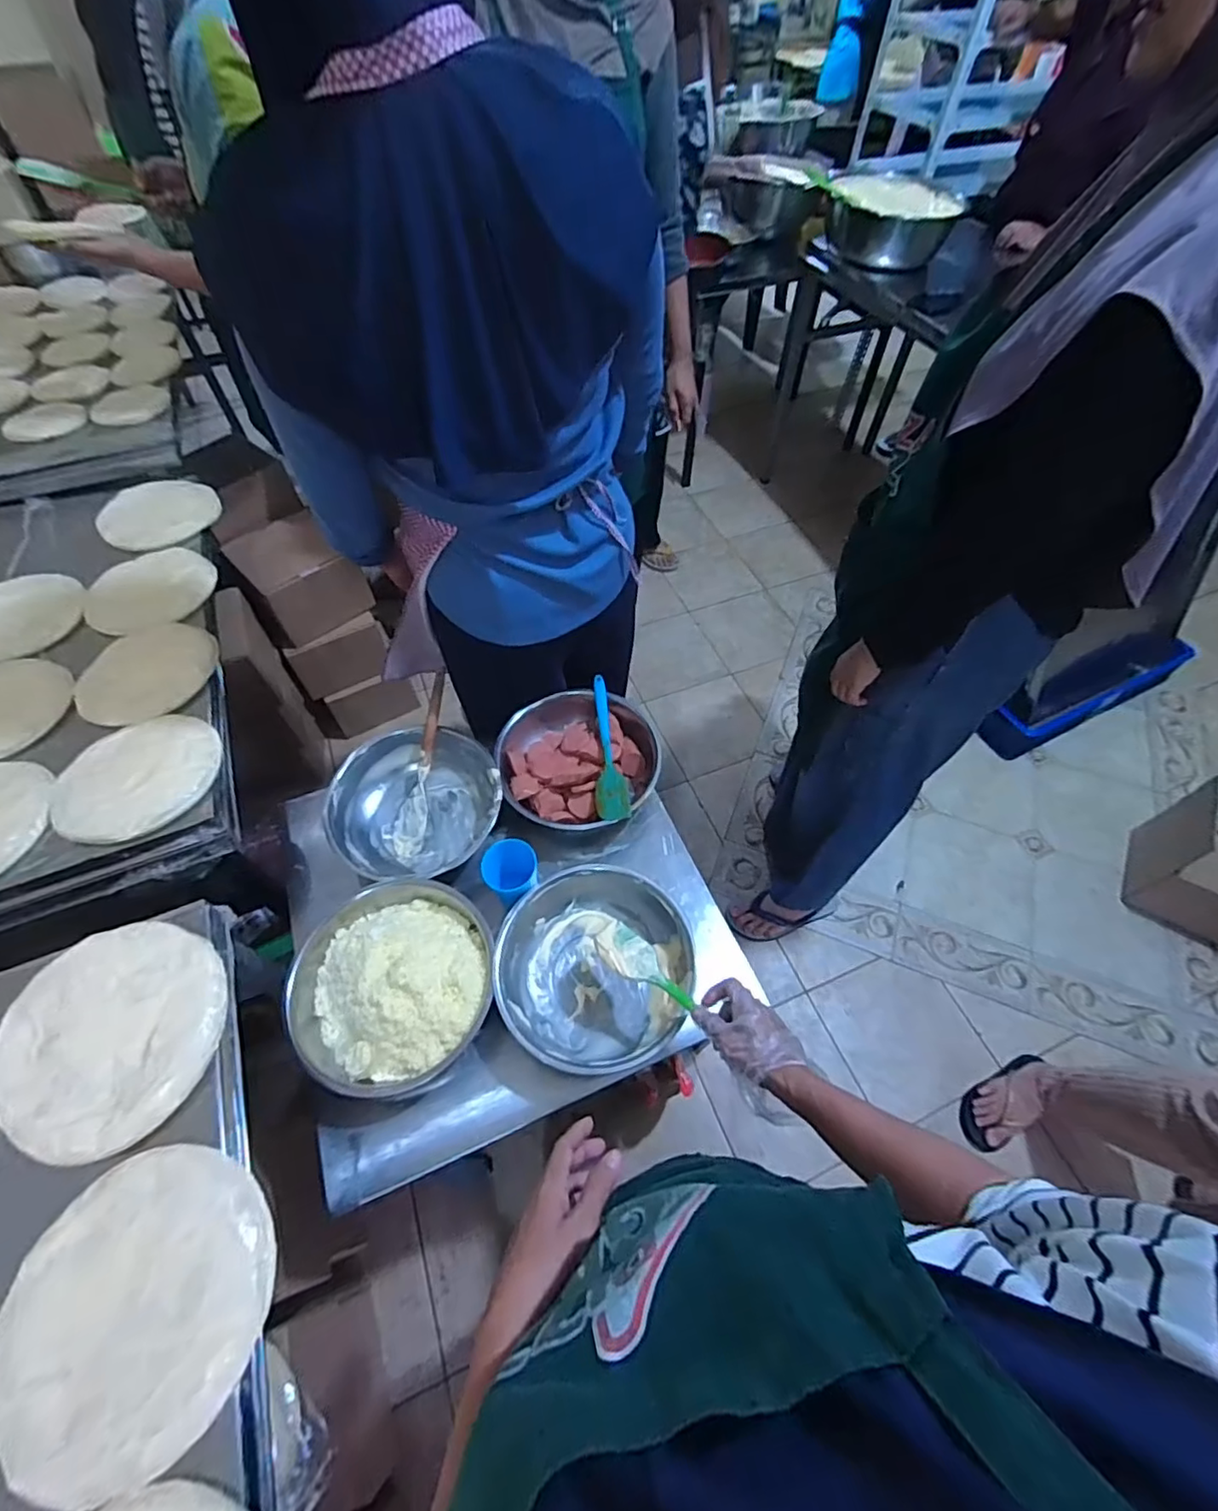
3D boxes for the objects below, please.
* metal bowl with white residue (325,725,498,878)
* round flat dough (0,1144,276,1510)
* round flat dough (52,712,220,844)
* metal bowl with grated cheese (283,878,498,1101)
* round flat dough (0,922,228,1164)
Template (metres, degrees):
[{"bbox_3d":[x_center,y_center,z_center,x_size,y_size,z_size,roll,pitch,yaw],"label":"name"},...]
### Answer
[{"bbox_3d":[-0.308,0.068,0.959,0.259,0.124,0.221,-9,57,-7],"label":"metal bowl with white residue"},{"bbox_3d":[-0.390,0.449,0.484,0.209,0.010,0.207,0,57,0],"label":"round flat dough"},{"bbox_3d":[-0.643,0.031,0.807,0.203,0.021,0.179,-15,60,-7],"label":"round flat dough"},{"bbox_3d":[-0.296,0.301,0.811,0.277,0.077,0.262,0,57,0],"label":"metal bowl with grated cheese"},{"bbox_3d":[-0.496,0.272,0.594,0.204,0.022,0.200,0,57,0],"label":"round flat dough"}]

